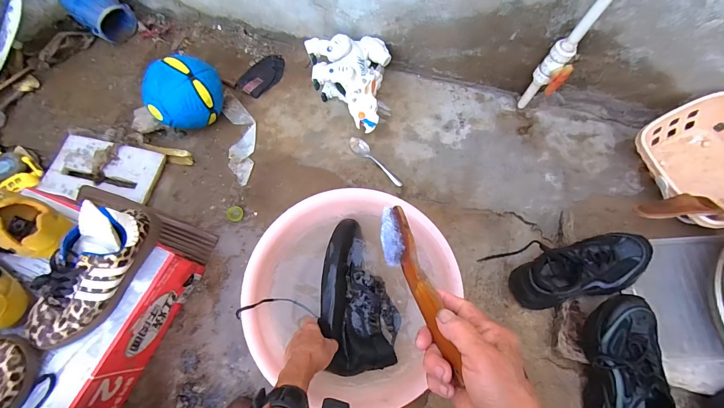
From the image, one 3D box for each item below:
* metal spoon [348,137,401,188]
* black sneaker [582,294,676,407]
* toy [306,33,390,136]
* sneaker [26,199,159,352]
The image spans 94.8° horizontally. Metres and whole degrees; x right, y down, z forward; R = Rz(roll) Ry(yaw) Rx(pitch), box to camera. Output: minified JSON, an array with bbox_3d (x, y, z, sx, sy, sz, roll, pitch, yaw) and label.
[{"bbox_3d":[0.029,-0.095,0.765,0.033,0.017,0.156,-39,76,-13],"label":"metal spoon"},{"bbox_3d":[0.454,0.289,0.589,0.097,0.103,0.239,6,71,1],"label":"black sneaker"},{"bbox_3d":[-0.018,-0.262,0.745,0.171,0.115,0.197,-8,73,-6],"label":"toy"},{"bbox_3d":[-0.414,0.102,0.498,0.105,0.071,0.229,26,73,5],"label":"sneaker"}]

